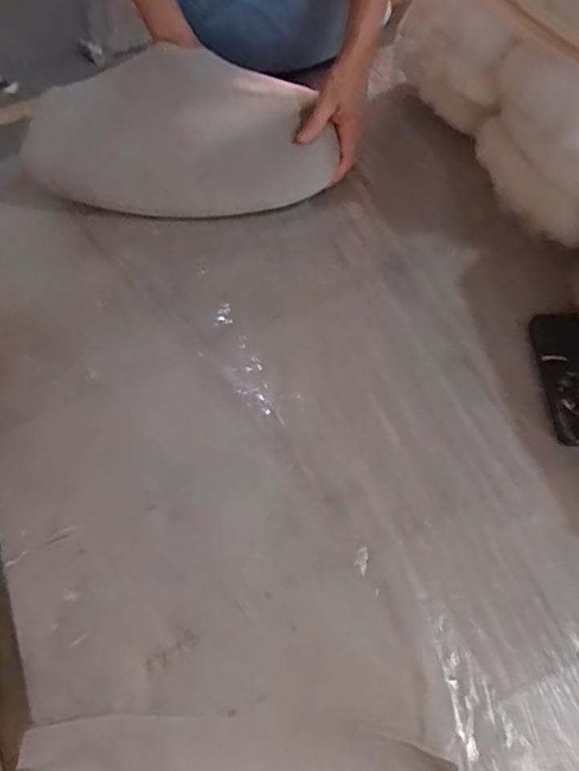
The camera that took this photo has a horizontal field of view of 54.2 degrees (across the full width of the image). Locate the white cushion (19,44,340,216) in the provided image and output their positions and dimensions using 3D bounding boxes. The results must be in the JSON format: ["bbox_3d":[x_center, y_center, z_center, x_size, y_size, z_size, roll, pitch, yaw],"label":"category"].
[{"bbox_3d":[-0.172,-0.361,0.796,0.445,0.113,0.219,-2,64,3],"label":"white cushion"}]

